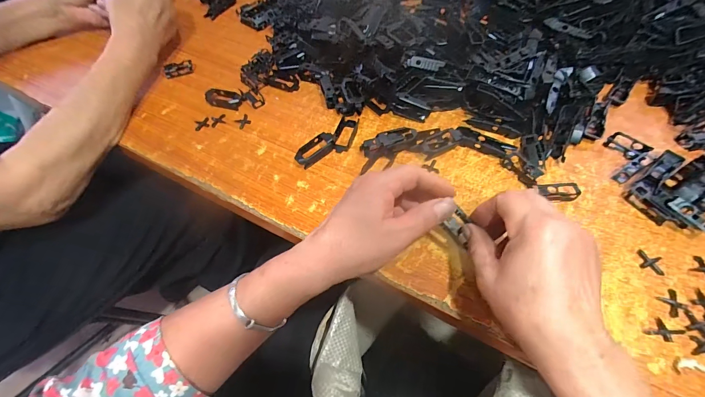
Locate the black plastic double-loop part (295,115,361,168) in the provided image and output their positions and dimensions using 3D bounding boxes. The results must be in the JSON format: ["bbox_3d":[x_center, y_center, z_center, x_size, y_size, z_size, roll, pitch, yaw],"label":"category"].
[{"bbox_3d":[-0.025,-0.066,0.378,0.036,0.013,0.092,36,66,24],"label":"black plastic double-loop part"}]

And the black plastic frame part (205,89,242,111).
[{"bbox_3d":[-0.167,-0.129,0.420,0.047,0.011,0.027,11,58,11],"label":"black plastic frame part"}]

